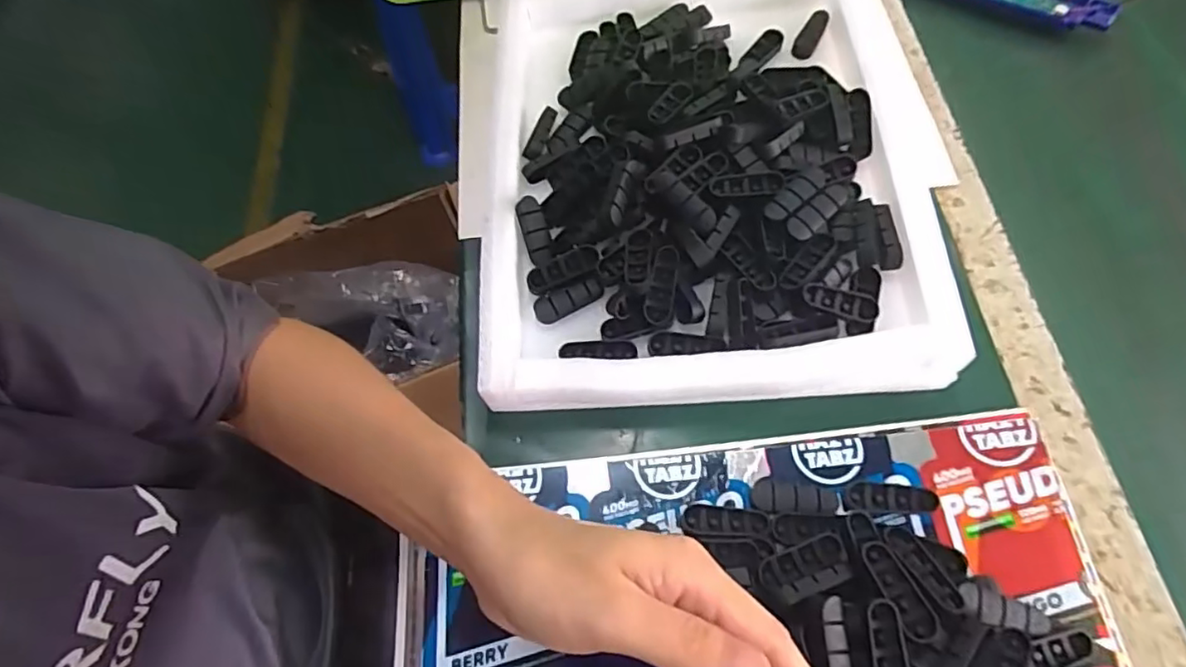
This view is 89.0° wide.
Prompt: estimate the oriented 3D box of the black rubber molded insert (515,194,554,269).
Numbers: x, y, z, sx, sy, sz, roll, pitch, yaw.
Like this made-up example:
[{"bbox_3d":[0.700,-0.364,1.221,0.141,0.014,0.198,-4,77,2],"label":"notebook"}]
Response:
[{"bbox_3d":[-0.038,-0.066,0.395,0.017,0.012,0.046,-17,66,-3],"label":"black rubber molded insert"}]

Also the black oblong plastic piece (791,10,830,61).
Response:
[{"bbox_3d":[0.172,-0.236,0.472,0.015,0.008,0.051,27,71,16],"label":"black oblong plastic piece"}]

